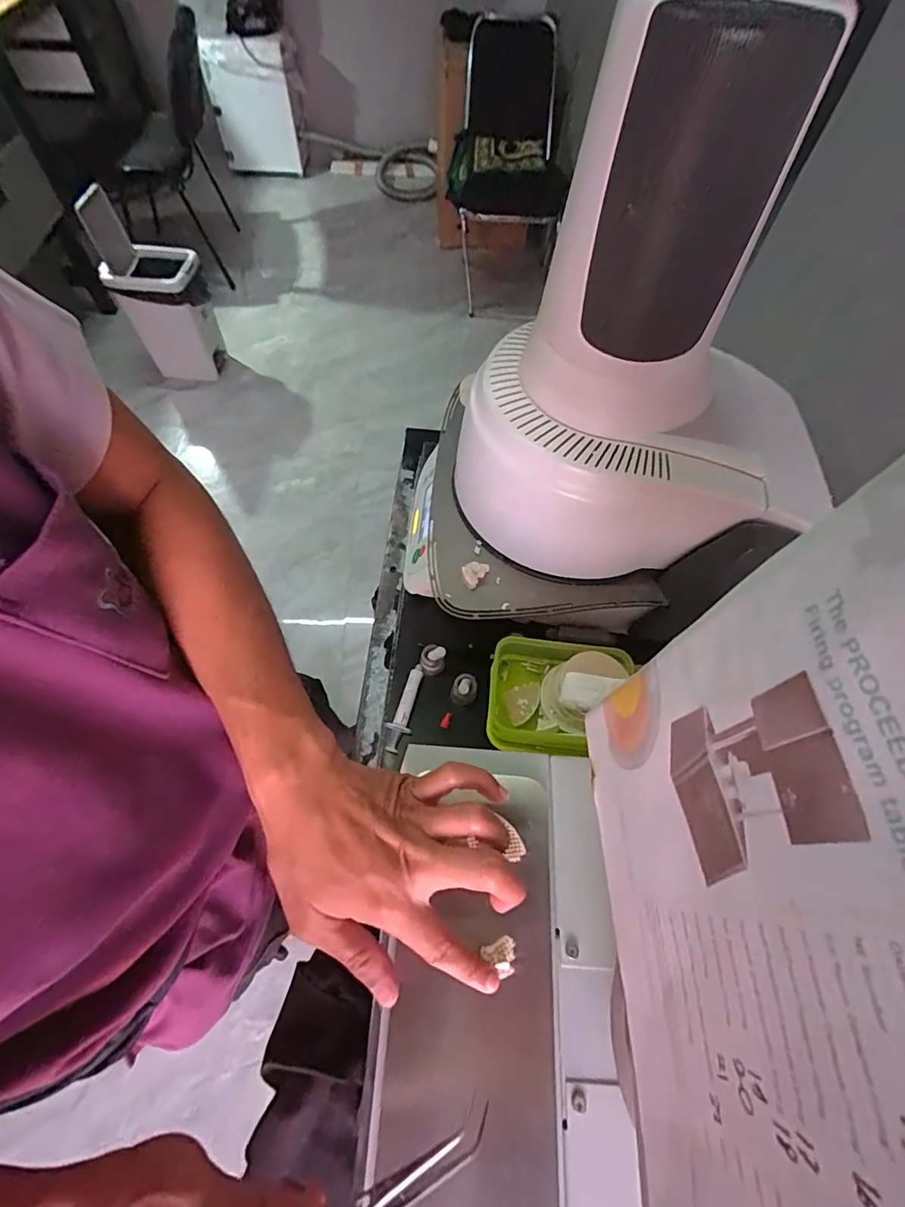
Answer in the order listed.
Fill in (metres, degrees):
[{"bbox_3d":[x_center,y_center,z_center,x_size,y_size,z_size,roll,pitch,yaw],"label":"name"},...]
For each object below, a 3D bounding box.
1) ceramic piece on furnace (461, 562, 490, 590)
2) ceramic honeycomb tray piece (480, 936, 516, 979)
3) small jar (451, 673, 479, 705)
[{"bbox_3d":[0.023,-0.036,0.528,0.021,0.024,0.029,34,65,15],"label":"ceramic piece on furnace"},{"bbox_3d":[0.031,0.217,0.304,0.020,0.008,0.018,-21,64,-13],"label":"ceramic honeycomb tray piece"},{"bbox_3d":[0.015,0.103,0.608,0.032,0.039,0.034,1,61,-2],"label":"small jar"}]

